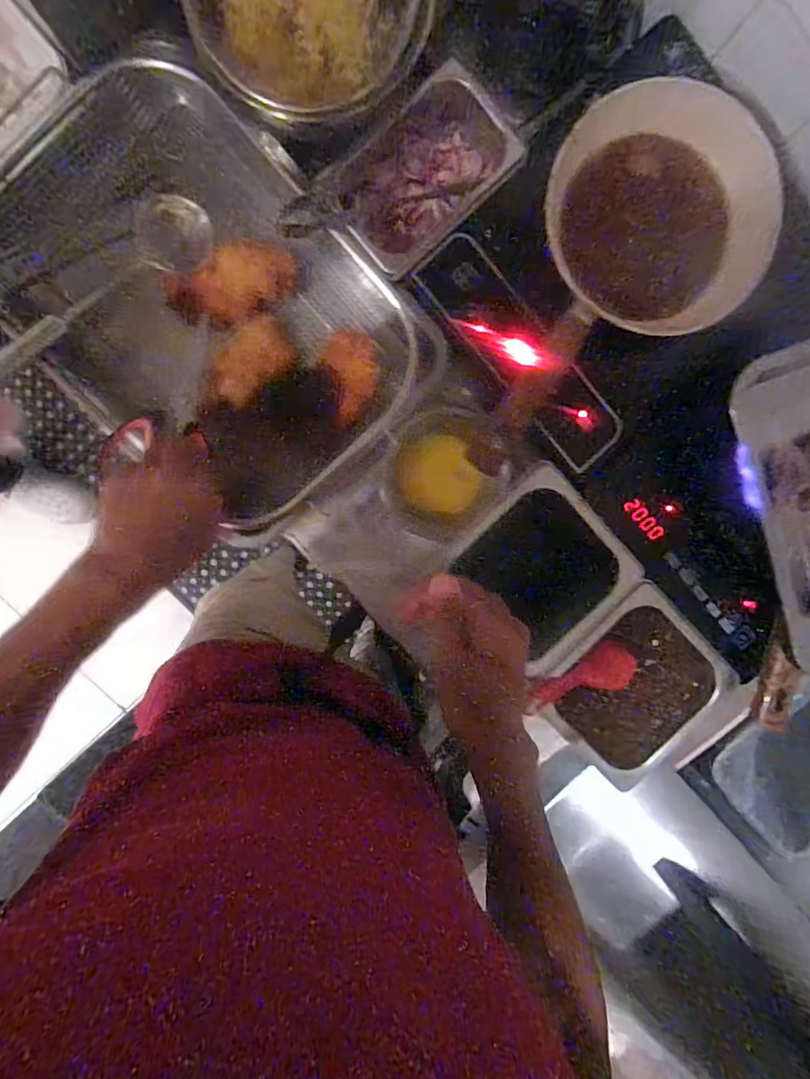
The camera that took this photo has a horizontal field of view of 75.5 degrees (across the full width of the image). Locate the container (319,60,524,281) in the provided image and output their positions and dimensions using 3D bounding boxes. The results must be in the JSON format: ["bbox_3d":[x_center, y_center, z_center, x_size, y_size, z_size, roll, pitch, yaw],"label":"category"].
[{"bbox_3d":[0.013,-0.334,0.486,0.171,0.055,0.106,-42,99,1],"label":"container"}]

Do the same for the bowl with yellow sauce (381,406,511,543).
[{"bbox_3d":[0.037,-0.065,0.525,0.116,0.039,0.128,29,94,-8],"label":"bowl with yellow sauce"}]

